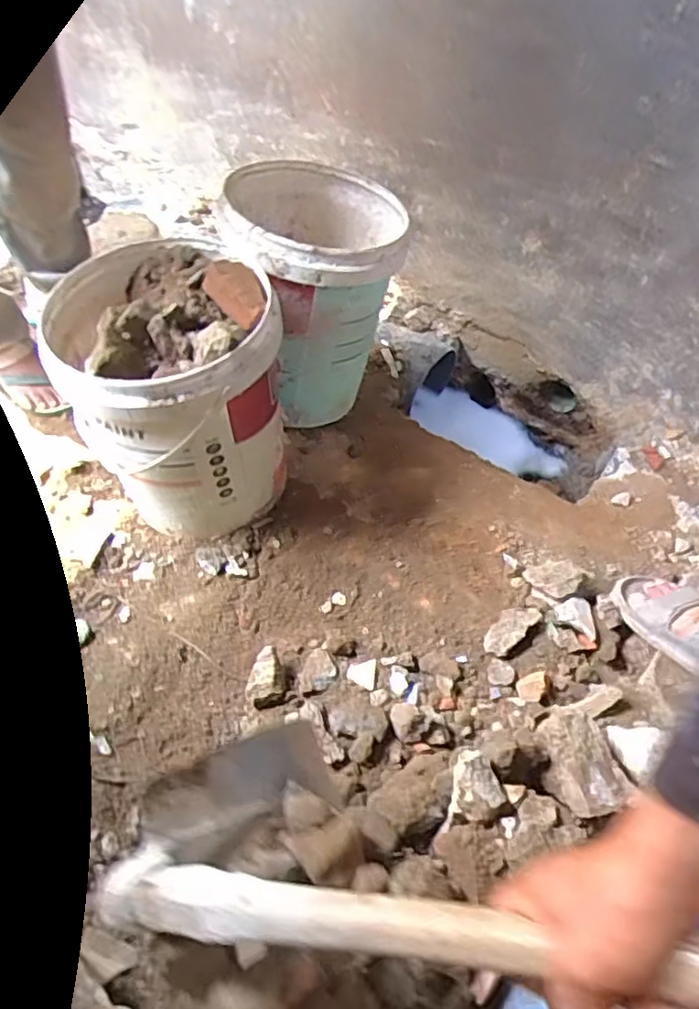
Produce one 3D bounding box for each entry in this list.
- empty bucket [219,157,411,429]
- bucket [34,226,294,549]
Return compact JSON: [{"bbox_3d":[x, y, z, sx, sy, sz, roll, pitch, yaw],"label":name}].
[{"bbox_3d":[-0.068,-0.390,1.167,0.297,0.372,0.307,2,55,-2],"label":"empty bucket"},{"bbox_3d":[-0.263,-0.172,0.981,0.294,0.361,0.308,2,55,-2],"label":"bucket"}]

